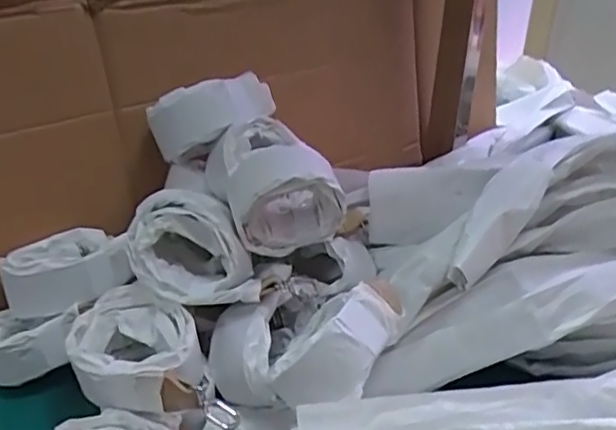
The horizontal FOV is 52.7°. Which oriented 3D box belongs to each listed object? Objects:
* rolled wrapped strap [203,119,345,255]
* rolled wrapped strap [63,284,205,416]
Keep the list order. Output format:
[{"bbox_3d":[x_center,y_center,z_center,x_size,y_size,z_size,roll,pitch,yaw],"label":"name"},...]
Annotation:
[{"bbox_3d":[-0.032,-0.029,0.575,0.098,0.082,0.127,-10,32,-19],"label":"rolled wrapped strap"},{"bbox_3d":[-0.139,0.111,0.501,0.095,0.053,0.112,-16,34,-27],"label":"rolled wrapped strap"}]

